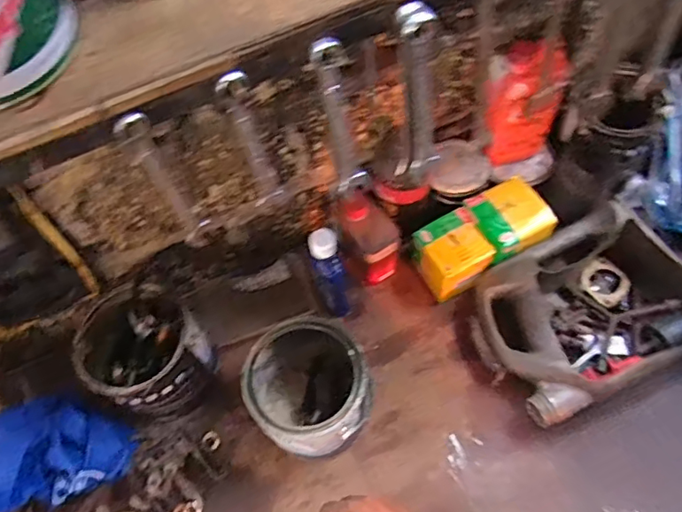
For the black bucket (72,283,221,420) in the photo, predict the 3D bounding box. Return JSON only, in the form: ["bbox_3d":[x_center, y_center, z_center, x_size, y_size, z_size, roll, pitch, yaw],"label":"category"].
[{"bbox_3d":[-0.270,0.143,0.779,0.155,0.143,0.179,-33,61,-14],"label":"black bucket"}]

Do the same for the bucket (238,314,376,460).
[{"bbox_3d":[-0.045,0.187,0.737,0.165,0.161,0.142,18,62,15],"label":"bucket"}]

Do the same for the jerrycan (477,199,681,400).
[{"bbox_3d":[0.358,0.082,0.807,0.297,0.093,0.237,-25,61,-10],"label":"jerrycan"}]

